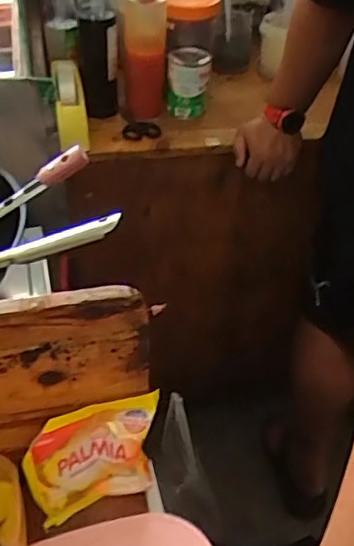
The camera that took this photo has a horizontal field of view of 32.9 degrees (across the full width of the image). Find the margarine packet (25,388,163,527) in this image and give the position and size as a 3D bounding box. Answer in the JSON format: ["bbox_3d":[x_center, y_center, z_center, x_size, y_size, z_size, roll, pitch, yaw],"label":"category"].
[{"bbox_3d":[-0.079,0.185,0.591,0.131,0.131,0.027,-15,34,-21],"label":"margarine packet"}]

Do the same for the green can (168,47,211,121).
[{"bbox_3d":[0.020,-0.339,1.075,0.074,0.103,0.070,2,44,-2],"label":"green can"}]

